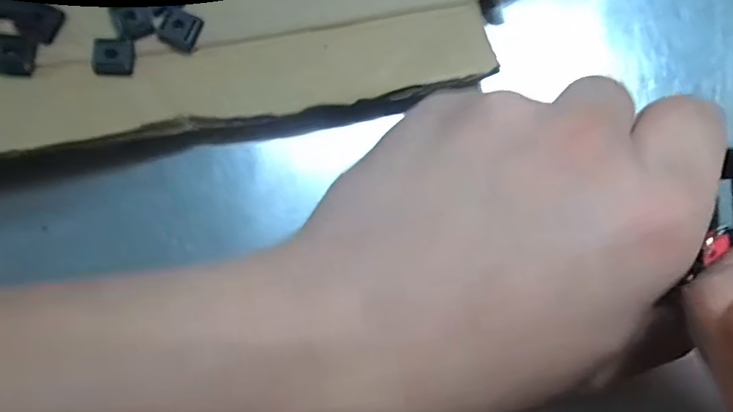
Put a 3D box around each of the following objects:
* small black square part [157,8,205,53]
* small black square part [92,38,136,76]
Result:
[{"bbox_3d":[-0.069,-0.067,0.171,0.015,0.004,0.014,25,82,1],"label":"small black square part"},{"bbox_3d":[-0.092,-0.054,0.168,0.013,0.005,0.013,-6,83,-4],"label":"small black square part"}]

